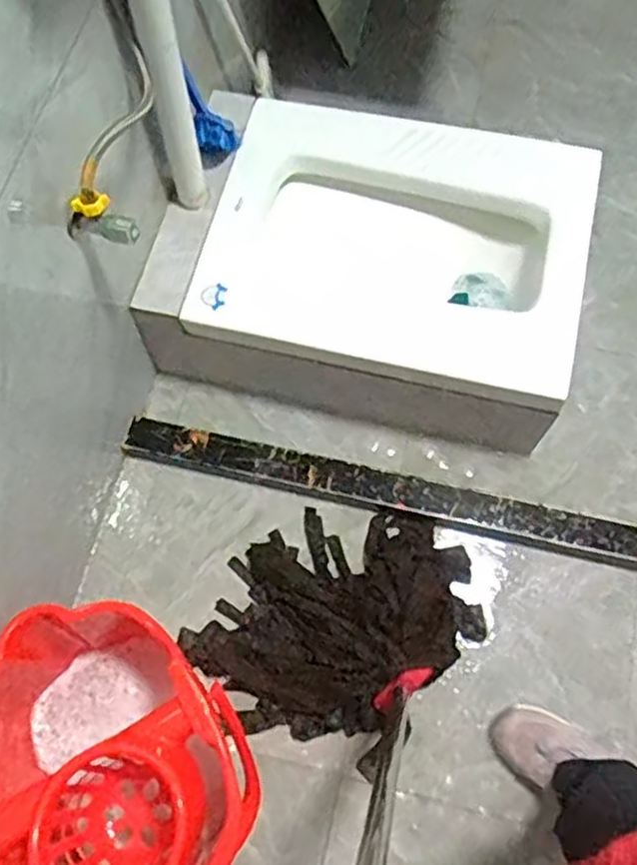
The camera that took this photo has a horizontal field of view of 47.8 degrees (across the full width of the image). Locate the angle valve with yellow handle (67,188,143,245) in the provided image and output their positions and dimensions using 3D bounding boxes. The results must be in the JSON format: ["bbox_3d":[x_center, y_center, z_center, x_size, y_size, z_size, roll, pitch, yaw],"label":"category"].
[{"bbox_3d":[-0.266,-0.268,0.883,0.089,0.058,0.046,10,70,5],"label":"angle valve with yellow handle"}]

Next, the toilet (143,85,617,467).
[{"bbox_3d":[0.090,-0.288,1.249,0.681,0.216,0.473,13,70,6],"label":"toilet"}]

